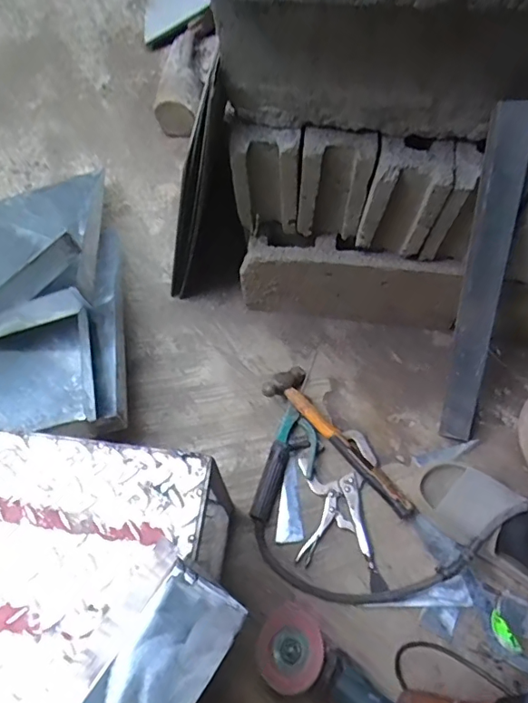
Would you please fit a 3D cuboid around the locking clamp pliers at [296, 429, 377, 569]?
[{"bbox_3d":[0.123,0.239,0.843,0.127,0.023,0.215,2,62,1],"label":"locking clamp pliers"}]

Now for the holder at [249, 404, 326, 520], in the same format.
[{"bbox_3d":[0.039,0.198,0.858,0.076,0.033,0.195,20,64,10],"label":"holder"}]

